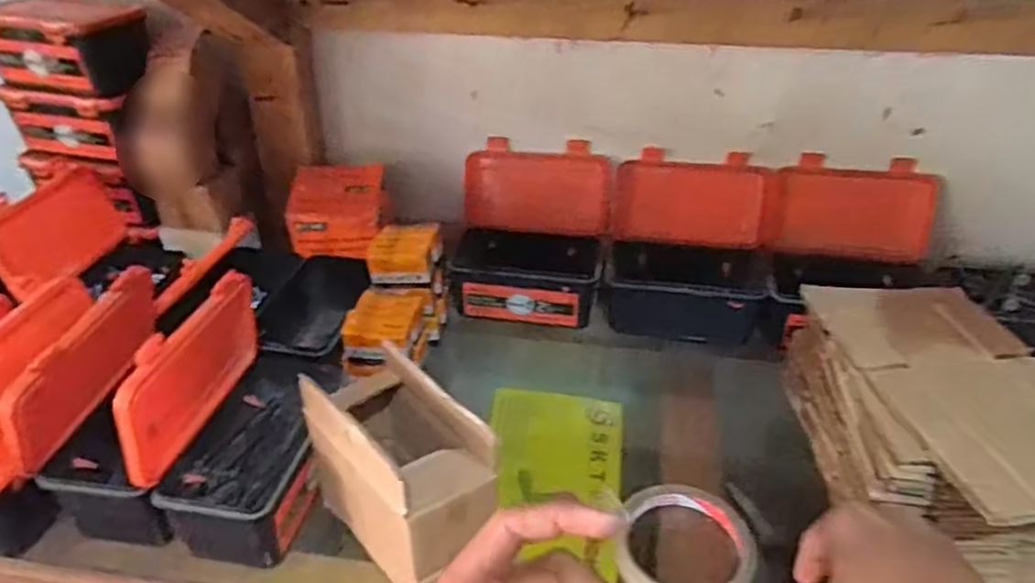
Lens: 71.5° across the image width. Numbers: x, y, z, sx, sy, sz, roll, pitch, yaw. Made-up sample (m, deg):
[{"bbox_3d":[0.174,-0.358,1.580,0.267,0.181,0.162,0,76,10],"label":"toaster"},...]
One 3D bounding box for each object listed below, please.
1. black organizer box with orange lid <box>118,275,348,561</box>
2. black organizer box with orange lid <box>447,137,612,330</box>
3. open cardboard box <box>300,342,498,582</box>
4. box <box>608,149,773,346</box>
[{"bbox_3d":[-0.182,0.075,0.492,0.084,0.143,0.162,1,33,2],"label":"black organizer box with orange lid"},{"bbox_3d":[0.012,-0.056,0.699,0.144,0.132,0.122,6,34,9],"label":"black organizer box with orange lid"},{"bbox_3d":[-0.077,0.105,0.457,0.069,0.097,0.135,-25,41,-33],"label":"open cardboard box"},{"bbox_3d":[0.159,-0.041,0.680,0.144,0.133,0.128,10,34,14],"label":"box"}]

